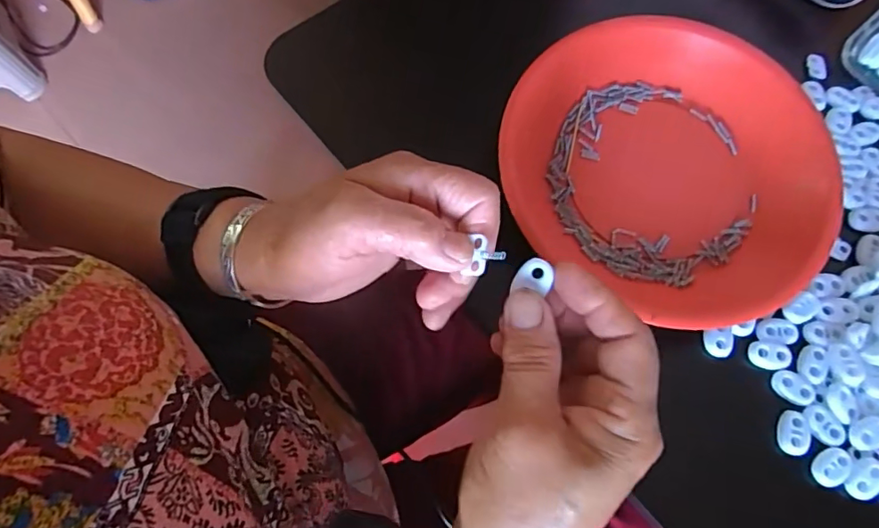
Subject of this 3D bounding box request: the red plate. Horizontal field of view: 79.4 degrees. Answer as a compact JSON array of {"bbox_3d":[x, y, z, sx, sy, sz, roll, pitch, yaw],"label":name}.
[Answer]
[{"bbox_3d":[0.139,-0.063,0.322,0.185,0.026,0.186,0,72,-1],"label":"red plate"}]

